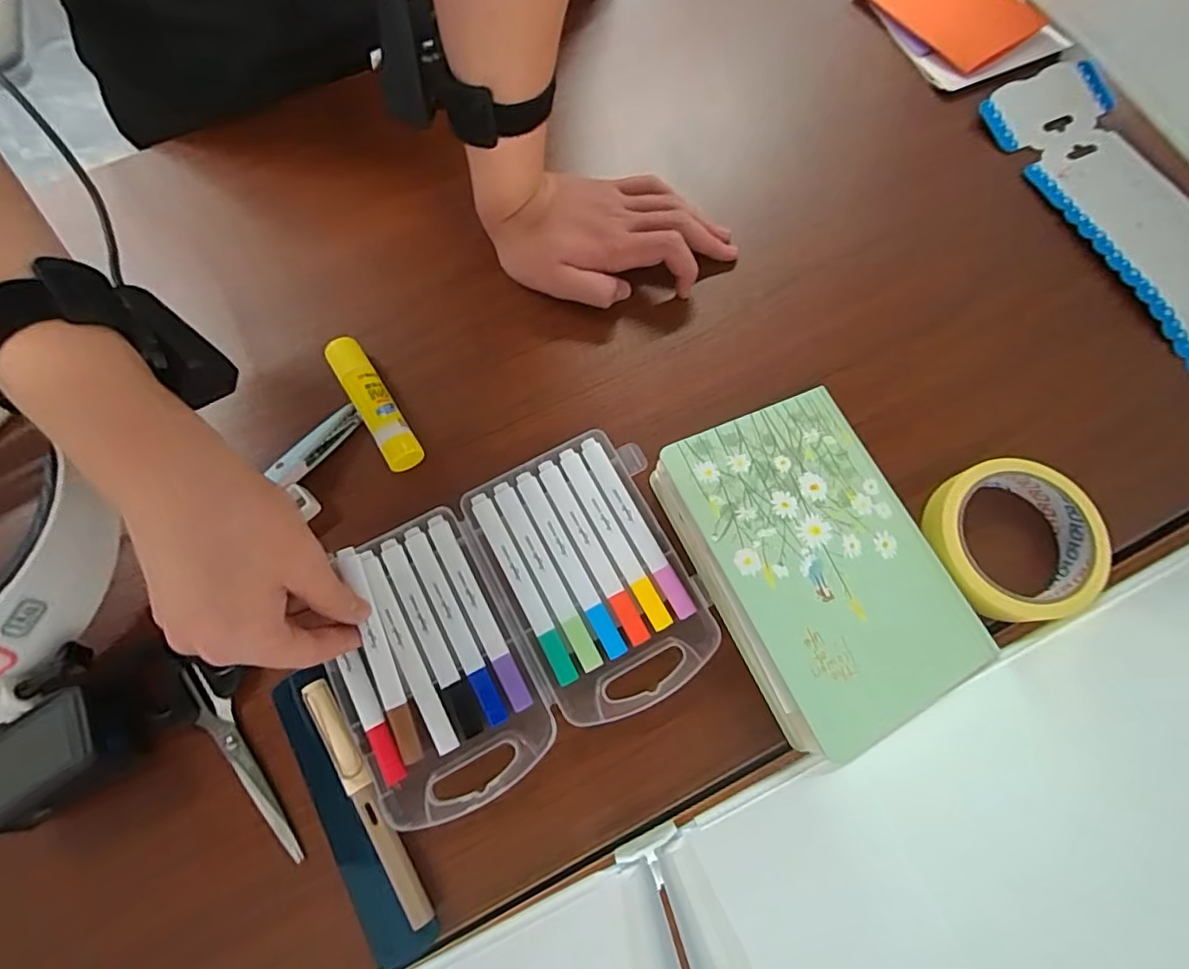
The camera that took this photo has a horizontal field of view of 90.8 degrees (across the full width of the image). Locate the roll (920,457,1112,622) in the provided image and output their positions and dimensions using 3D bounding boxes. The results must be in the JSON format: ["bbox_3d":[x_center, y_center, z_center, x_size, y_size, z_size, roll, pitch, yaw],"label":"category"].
[{"bbox_3d":[0.254,0.034,0.356,0.093,0.029,0.094,0,72,0],"label":"roll"}]

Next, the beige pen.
[{"bbox_3d":[-0.126,0.172,0.324,0.015,0.015,0.138,-30,75,-9],"label":"beige pen"}]

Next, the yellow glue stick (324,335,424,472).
[{"bbox_3d":[-0.147,-0.054,0.389,0.023,0.021,0.104,-32,75,-9],"label":"yellow glue stick"}]

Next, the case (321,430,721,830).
[{"bbox_3d":[-0.046,0.077,0.352,0.218,0.022,0.161,-28,74,-8],"label":"case"}]

